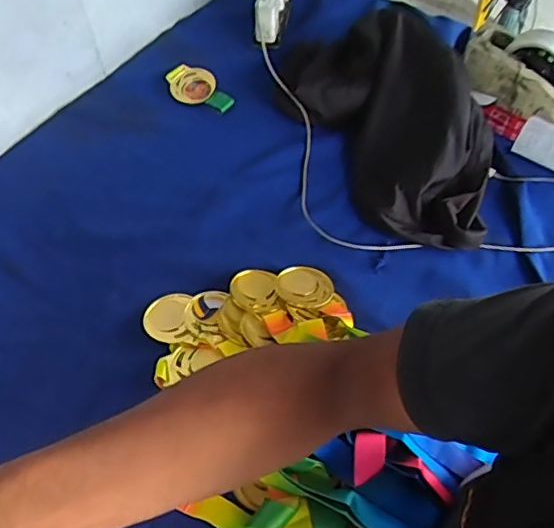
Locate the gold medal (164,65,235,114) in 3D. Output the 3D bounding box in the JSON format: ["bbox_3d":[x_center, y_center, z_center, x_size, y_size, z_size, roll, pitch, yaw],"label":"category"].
[{"bbox_3d":[-0.111,-0.246,0.797,0.116,0.007,0.056,42,92,19],"label":"gold medal"}]

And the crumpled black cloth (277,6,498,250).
[{"bbox_3d":[0.160,-0.179,0.701,0.198,0.104,0.344,-23,59,-14],"label":"crumpled black cloth"}]

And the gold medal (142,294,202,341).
[{"bbox_3d":[-0.114,0.057,0.601,0.054,0.004,0.057,-17,58,-10],"label":"gold medal"}]

